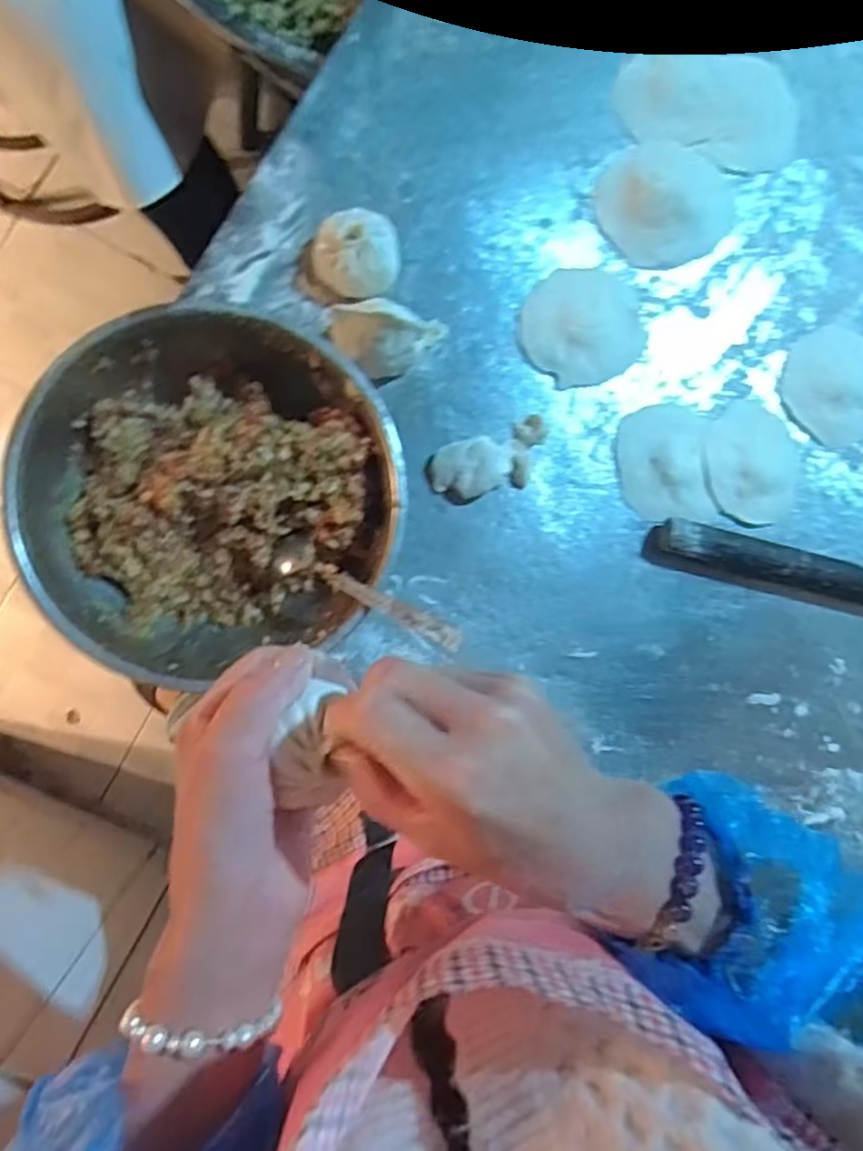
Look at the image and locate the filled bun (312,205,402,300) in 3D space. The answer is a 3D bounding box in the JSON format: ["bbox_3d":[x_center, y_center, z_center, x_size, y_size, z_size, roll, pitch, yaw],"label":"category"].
[{"bbox_3d":[-0.055,-0.233,0.518,0.059,0.038,0.058,0,88,-7],"label":"filled bun"}]

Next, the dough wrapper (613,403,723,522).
[{"bbox_3d":[0.187,-0.088,0.560,0.075,0.009,0.094,-7,86,-6],"label":"dough wrapper"}]

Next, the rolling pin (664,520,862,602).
[{"bbox_3d":[0.324,0.003,0.565,0.296,0.029,0.025,14,86,-6],"label":"rolling pin"}]

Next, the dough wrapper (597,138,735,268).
[{"bbox_3d":[0.189,-0.299,0.560,0.111,0.018,0.098,-40,93,-7],"label":"dough wrapper"}]

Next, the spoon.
[{"bbox_3d":[-0.044,0.010,0.450,0.147,0.013,0.025,26,84,27],"label":"spoon"}]

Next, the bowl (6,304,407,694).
[{"bbox_3d":[-0.140,-0.053,0.475,0.227,0.085,0.217,0,88,-7],"label":"bowl"}]

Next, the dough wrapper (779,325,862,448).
[{"bbox_3d":[0.341,-0.160,0.588,0.095,0.010,0.096,0,88,-7],"label":"dough wrapper"}]

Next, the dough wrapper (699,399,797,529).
[{"bbox_3d":[0.260,-0.090,0.568,0.083,0.007,0.098,-21,91,-7],"label":"dough wrapper"}]

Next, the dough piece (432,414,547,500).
[{"bbox_3d":[0.048,-0.086,0.533,0.095,0.021,0.045,-23,91,-7],"label":"dough piece"}]

